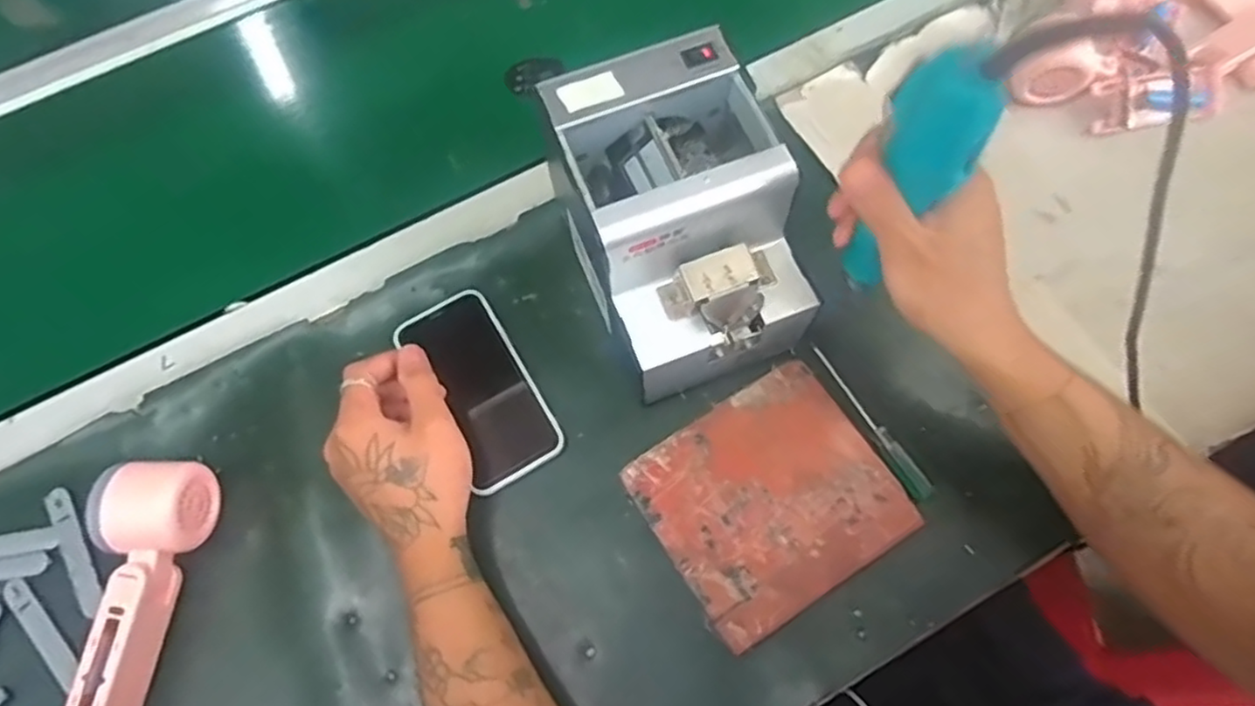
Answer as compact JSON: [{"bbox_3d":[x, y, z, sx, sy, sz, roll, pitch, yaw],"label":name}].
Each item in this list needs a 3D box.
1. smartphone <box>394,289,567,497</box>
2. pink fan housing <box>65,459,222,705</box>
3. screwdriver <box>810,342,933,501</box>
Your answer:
[{"bbox_3d":[-0.105,0.024,0.501,0.068,0.010,0.143,-28,76,-10],"label":"smartphone"},{"bbox_3d":[-0.309,0.153,0.440,0.051,0.058,0.168,0,70,1],"label":"pink fan housing"},{"bbox_3d":[0.172,0.047,0.493,0.016,0.015,0.128,-29,70,-9],"label":"screwdriver"}]

